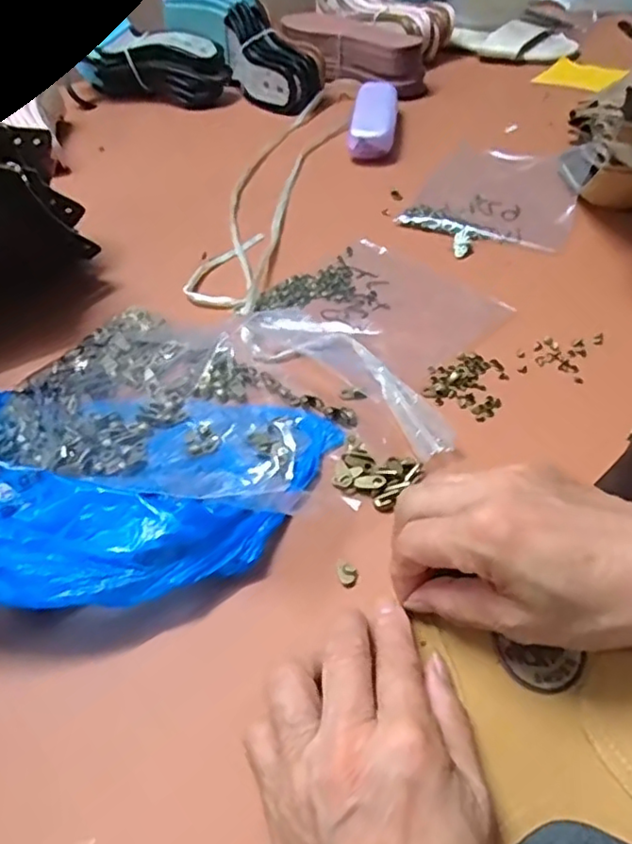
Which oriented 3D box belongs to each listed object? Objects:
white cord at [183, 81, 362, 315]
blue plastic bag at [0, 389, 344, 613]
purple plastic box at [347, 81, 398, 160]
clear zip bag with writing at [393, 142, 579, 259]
[{"bbox_3d":[-0.035,-0.246,0.616,0.078,0.013,0.428,7,48,13],"label":"white cord"},{"bbox_3d":[-0.107,0.017,0.331,0.234,0.072,0.165,-6,47,1],"label":"blue plastic bag"},{"bbox_3d":[0.063,-0.319,0.662,0.045,0.034,0.129,3,47,9],"label":"purple plastic box"},{"bbox_3d":[0.164,-0.206,0.562,0.139,0.009,0.191,18,52,22],"label":"clear zip bag with writing"}]

